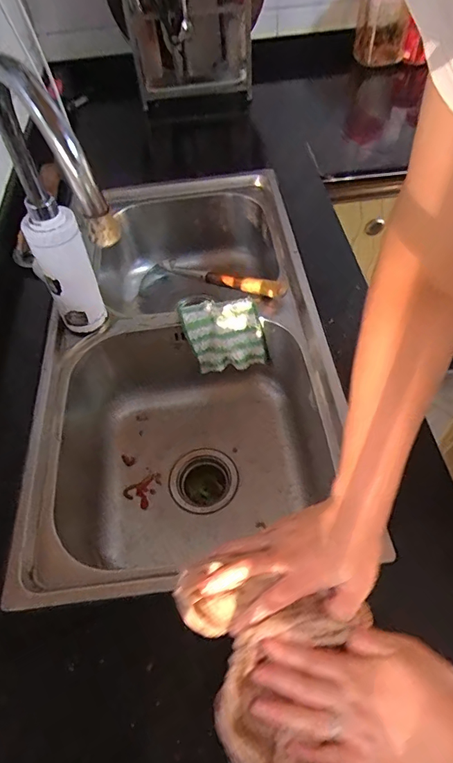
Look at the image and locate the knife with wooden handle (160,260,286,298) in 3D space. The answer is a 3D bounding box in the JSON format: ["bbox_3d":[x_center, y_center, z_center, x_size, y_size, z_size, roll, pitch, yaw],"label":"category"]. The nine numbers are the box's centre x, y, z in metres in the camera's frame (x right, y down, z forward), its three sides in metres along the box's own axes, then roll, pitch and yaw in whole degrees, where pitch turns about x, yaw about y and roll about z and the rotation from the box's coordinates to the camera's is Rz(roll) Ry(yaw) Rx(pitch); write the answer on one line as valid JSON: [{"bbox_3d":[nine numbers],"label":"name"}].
[{"bbox_3d":[-0.018,-0.176,0.765,0.289,0.026,0.029,23,55,40],"label":"knife with wooden handle"}]

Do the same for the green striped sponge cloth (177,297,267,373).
[{"bbox_3d":[-0.004,-0.072,0.716,0.128,0.110,0.050,-6,54,0],"label":"green striped sponge cloth"}]

